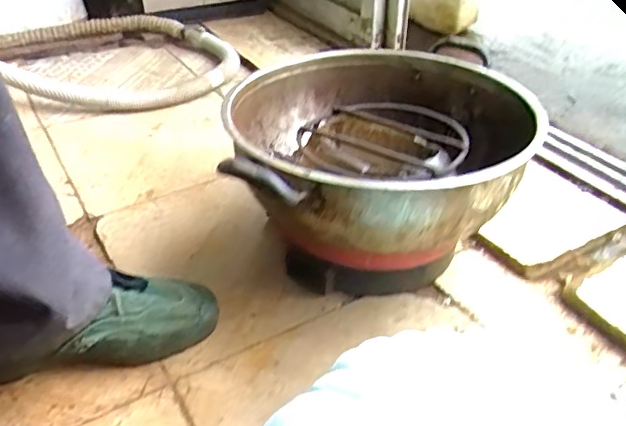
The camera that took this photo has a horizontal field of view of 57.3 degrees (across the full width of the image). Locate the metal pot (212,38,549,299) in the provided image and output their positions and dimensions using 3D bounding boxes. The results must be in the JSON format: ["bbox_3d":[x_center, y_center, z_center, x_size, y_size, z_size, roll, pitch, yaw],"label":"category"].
[{"bbox_3d":[0.074,-0.049,0.655,0.312,0.193,0.319,-1,36,0],"label":"metal pot"}]

